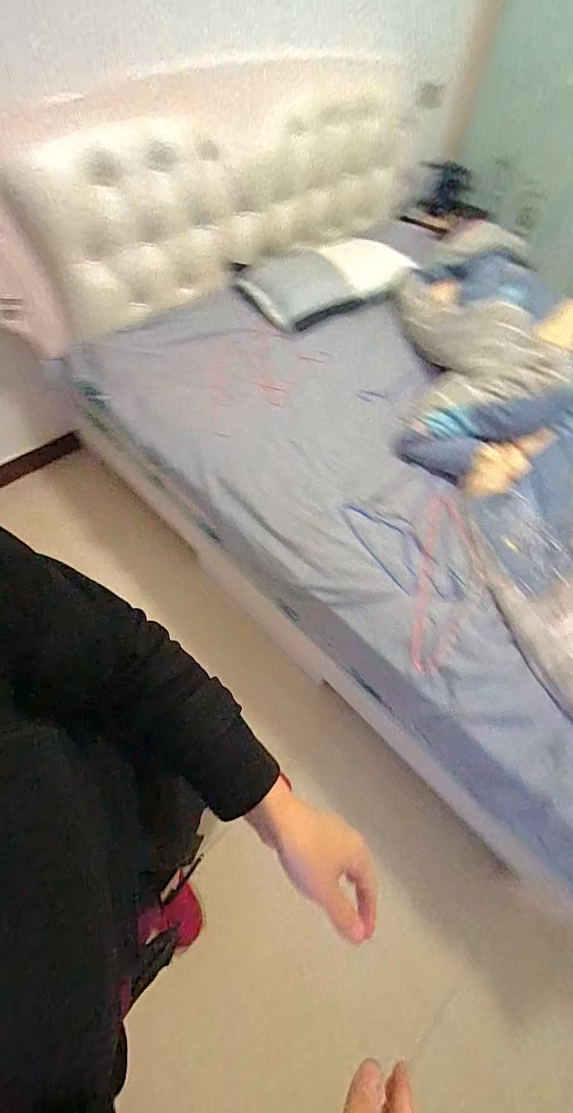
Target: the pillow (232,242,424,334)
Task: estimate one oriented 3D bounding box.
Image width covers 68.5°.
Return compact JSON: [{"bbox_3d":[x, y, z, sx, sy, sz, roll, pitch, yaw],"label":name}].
[{"bbox_3d":[0.149,-1.081,1.629,0.626,0.110,0.362,-29,64,-20],"label":"pillow"}]

